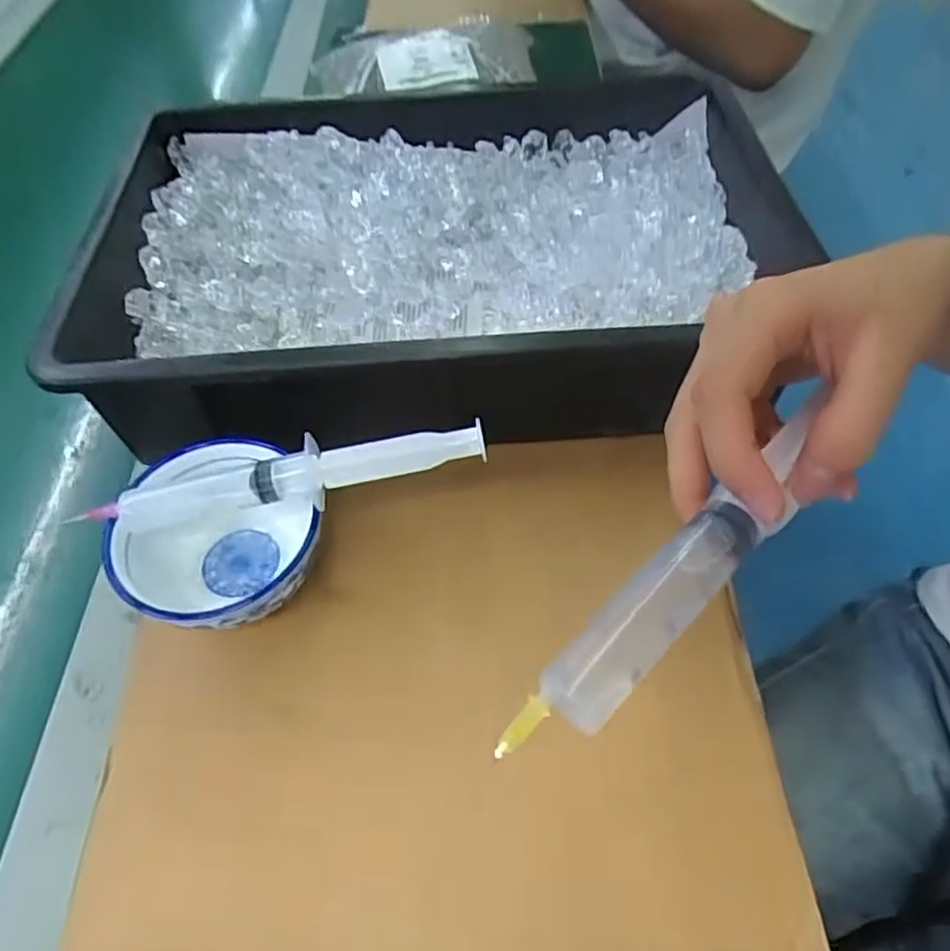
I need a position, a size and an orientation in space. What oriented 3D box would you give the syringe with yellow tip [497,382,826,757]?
[{"bbox_3d":[0.069,0.028,0.215,0.022,0.016,0.157,39,66,25],"label":"syringe with yellow tip"}]

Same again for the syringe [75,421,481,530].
[{"bbox_3d":[-0.090,0.001,0.329,0.189,0.026,0.024,-8,55,-4],"label":"syringe"}]

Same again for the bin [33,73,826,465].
[{"bbox_3d":[-0.026,-0.145,0.448,0.407,0.092,0.294,-6,55,-2],"label":"bin"}]

